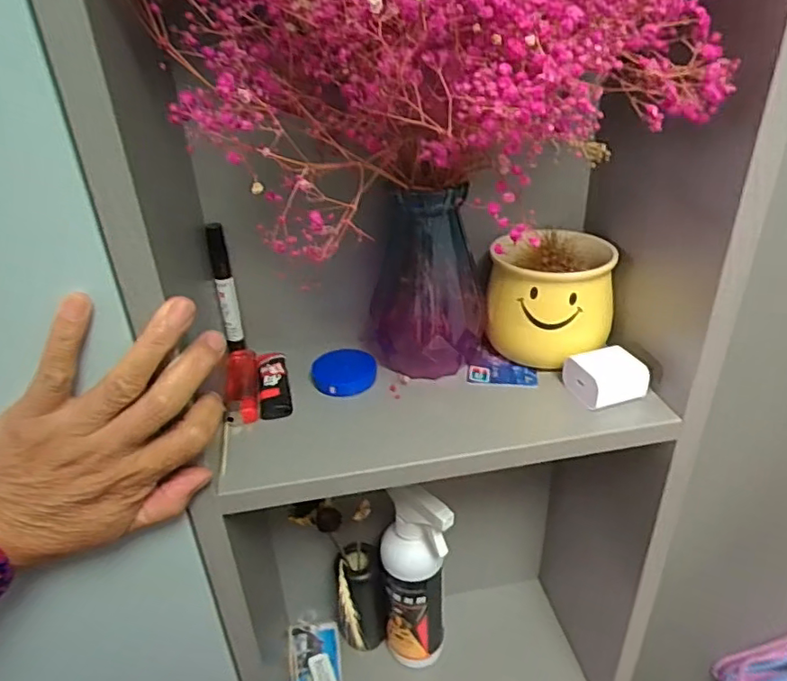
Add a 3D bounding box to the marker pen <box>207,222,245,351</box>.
[{"bbox_3d":[-0.129,-0.038,0.447,0.014,0.103,0.010,-8,32,-12],"label":"marker pen"}]

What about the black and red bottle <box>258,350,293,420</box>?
[{"bbox_3d":[-0.089,0.031,0.437,0.023,0.011,0.063,-7,32,-10],"label":"black and red bottle"}]

